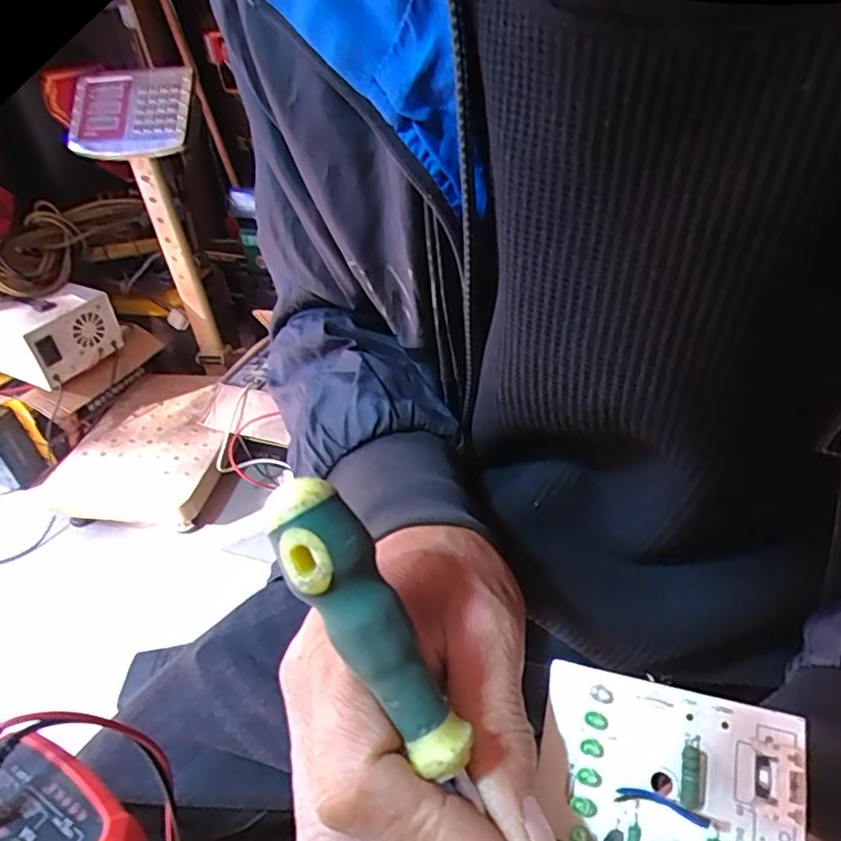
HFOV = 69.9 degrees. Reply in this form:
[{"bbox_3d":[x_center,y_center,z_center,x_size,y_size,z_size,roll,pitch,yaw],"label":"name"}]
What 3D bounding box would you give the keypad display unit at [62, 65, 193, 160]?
[{"bbox_3d":[-0.551,-0.590,1.136,0.250,0.170,0.052,10,-4,14],"label":"keypad display unit"}]

